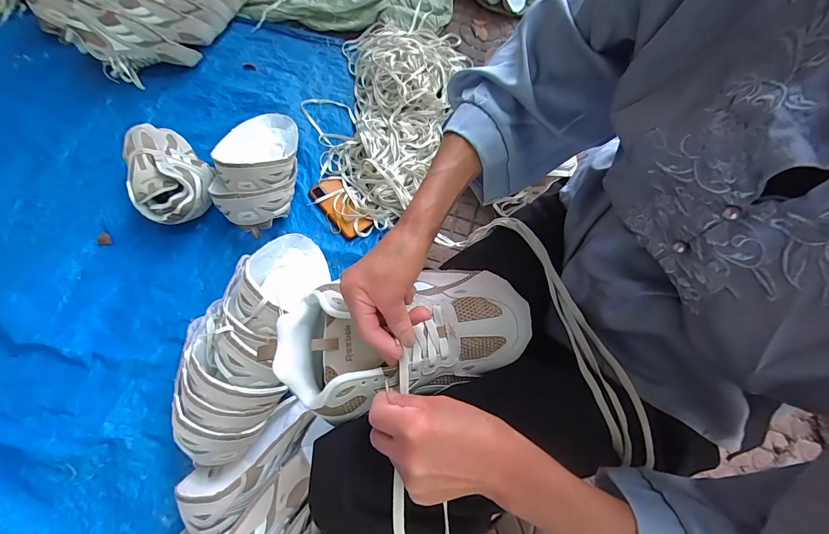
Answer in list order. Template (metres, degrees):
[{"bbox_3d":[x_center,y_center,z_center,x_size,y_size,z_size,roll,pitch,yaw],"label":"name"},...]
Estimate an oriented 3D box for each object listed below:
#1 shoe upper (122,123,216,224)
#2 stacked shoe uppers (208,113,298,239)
[{"bbox_3d":[-0.538,-0.201,0.771,0.232,0.105,0.166,41,74,13],"label":"shoe upper"},{"bbox_3d":[-0.330,-0.234,0.776,0.170,0.105,0.309,12,70,3],"label":"stacked shoe uppers"}]

